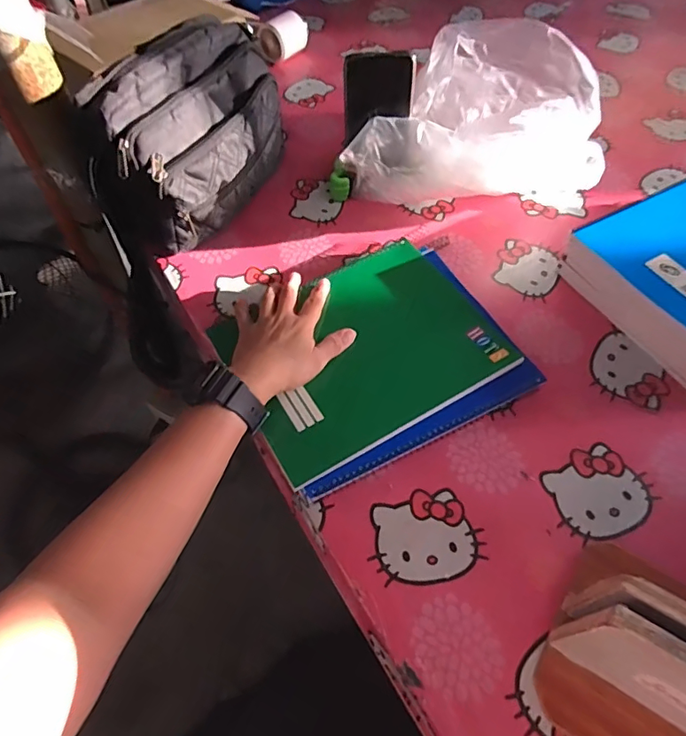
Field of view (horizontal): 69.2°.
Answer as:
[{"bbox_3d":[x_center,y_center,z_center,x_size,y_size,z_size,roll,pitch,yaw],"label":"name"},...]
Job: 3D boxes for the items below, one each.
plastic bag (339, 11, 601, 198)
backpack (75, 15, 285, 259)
[{"bbox_3d":[0.187,-0.293,0.612,0.250,0.133,0.272,27,63,19],"label":"plastic bag"},{"bbox_3d":[-0.168,-0.265,0.581,0.119,0.174,0.257,20,60,14],"label":"backpack"}]

